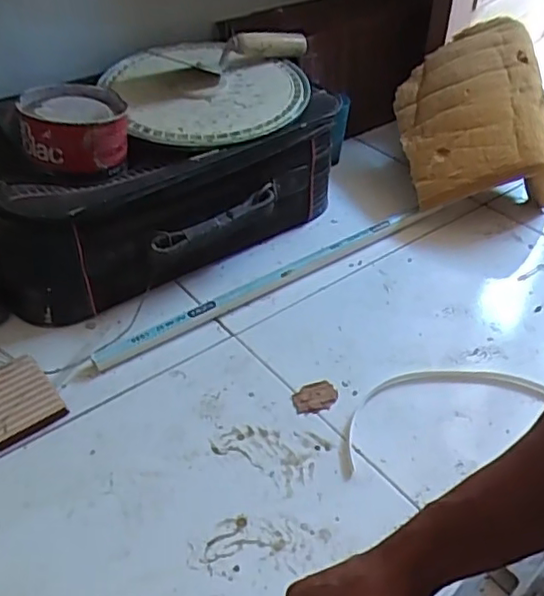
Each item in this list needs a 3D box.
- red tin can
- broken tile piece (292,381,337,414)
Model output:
[{"bbox_3d":[-0.243,-0.204,0.768,0.123,0.088,0.112,0,41,0],"label":"red tin can"},{"bbox_3d":[0.048,0.110,0.686,0.052,0.004,0.038,-15,43,-17],"label":"broken tile piece"}]

